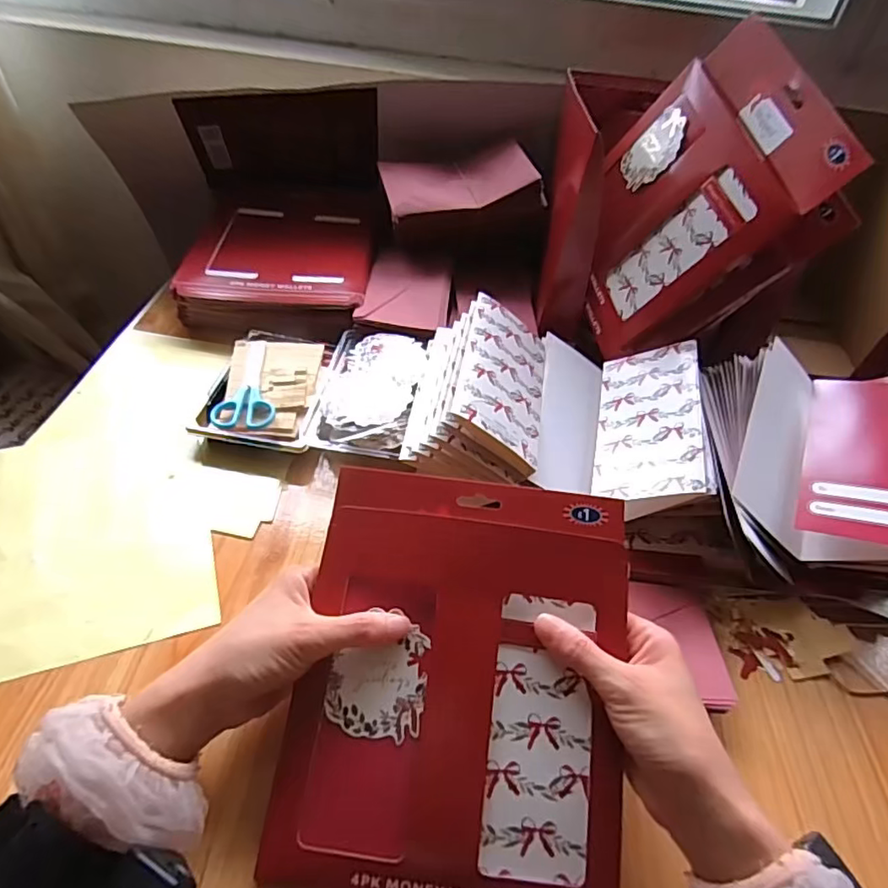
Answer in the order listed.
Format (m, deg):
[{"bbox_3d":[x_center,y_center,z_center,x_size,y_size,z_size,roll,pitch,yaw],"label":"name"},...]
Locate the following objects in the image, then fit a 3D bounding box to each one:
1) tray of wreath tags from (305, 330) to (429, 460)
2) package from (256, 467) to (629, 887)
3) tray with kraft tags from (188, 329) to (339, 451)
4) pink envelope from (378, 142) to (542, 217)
[{"bbox_3d":[-0.069,-0.058,0.552,0.093,0.031,0.163,8,47,0],"label":"tray of wreath tags"},{"bbox_3d":[0.011,0.134,0.339,0.189,0.016,0.233,7,69,2],"label":"package"},{"bbox_3d":[-0.169,-0.054,0.562,0.105,0.025,0.155,9,47,1],"label":"tray with kraft tags"},{"bbox_3d":[0.016,-0.320,0.682,0.173,0.023,0.086,-12,62,-6],"label":"pink envelope"}]

